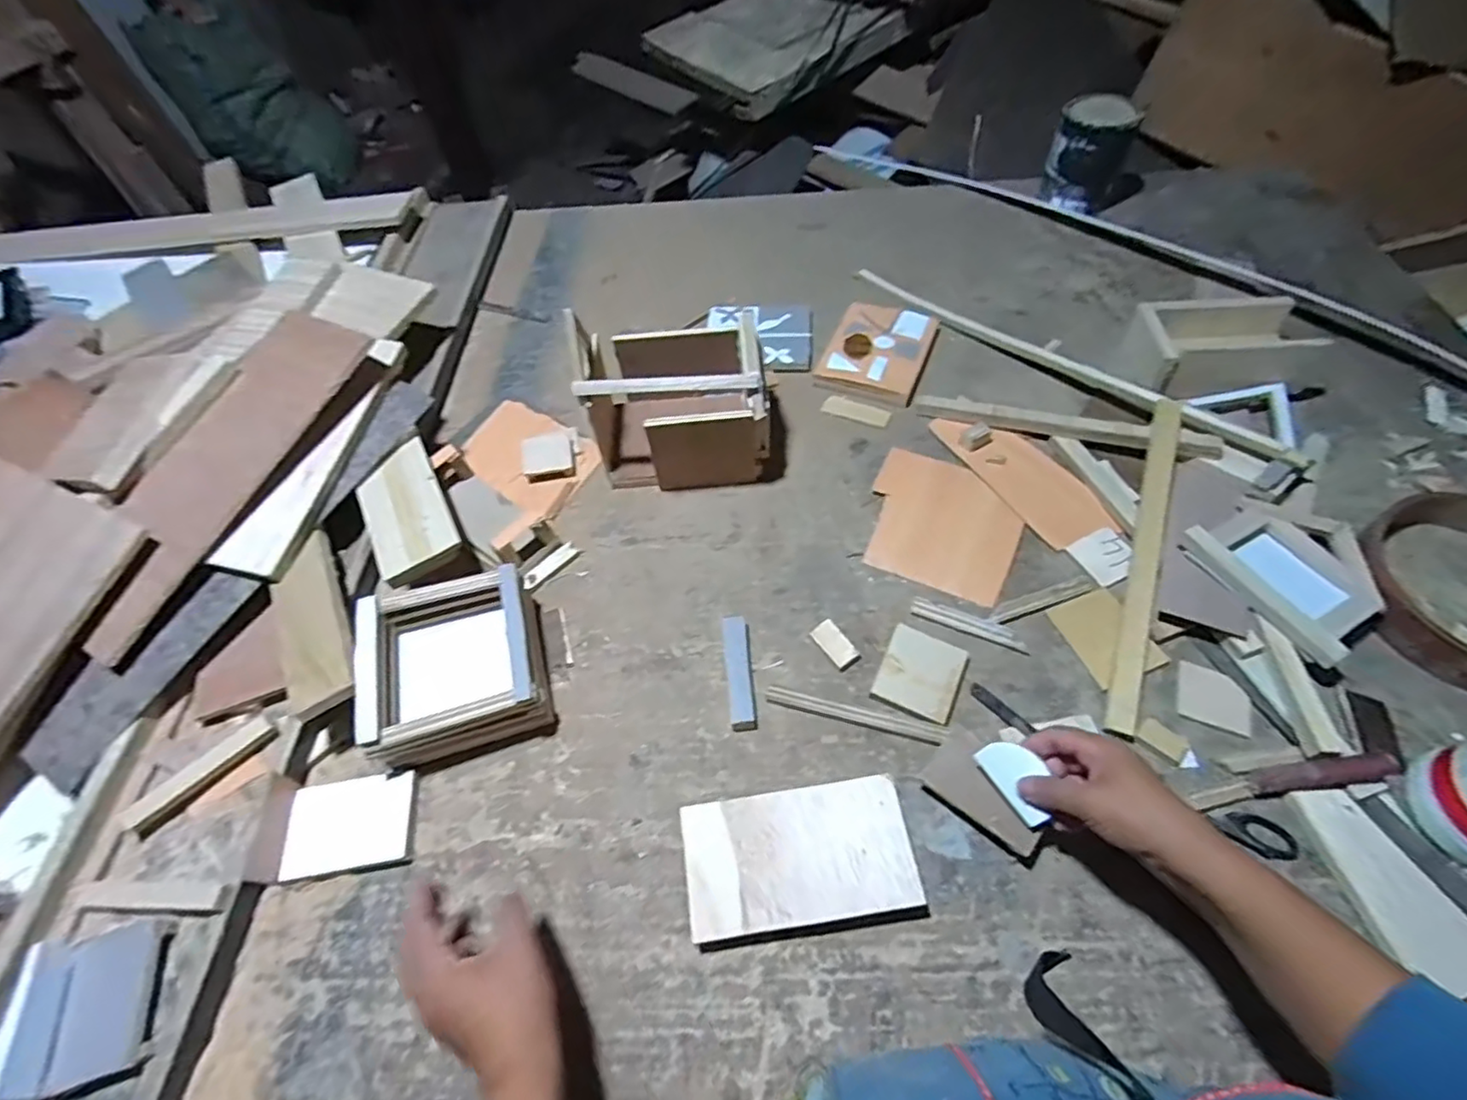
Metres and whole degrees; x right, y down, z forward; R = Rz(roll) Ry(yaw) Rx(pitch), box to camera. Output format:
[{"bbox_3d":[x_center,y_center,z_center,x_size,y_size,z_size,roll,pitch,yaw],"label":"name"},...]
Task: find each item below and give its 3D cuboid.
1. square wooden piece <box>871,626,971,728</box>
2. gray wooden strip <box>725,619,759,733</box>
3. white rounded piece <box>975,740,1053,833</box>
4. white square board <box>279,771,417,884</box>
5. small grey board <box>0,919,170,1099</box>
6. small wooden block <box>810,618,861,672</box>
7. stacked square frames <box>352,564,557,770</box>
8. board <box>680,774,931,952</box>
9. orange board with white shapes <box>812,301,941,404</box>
[{"bbox_3d":[0.173,0.114,0.588,0.070,0.006,0.077,22,60,18],"label":"square wooden piece"},{"bbox_3d":[0.006,0.112,0.599,0.024,0.017,0.111,-5,56,0],"label":"gray wooden strip"},{"bbox_3d":[0.220,0.176,0.488,0.041,0.006,0.065,-46,68,16],"label":"white rounded piece"},{"bbox_3d":[-0.318,0.230,0.535,0.096,0.018,0.072,-9,56,-2],"label":"white square board"},{"bbox_3d":[-0.447,0.314,0.438,0.079,0.019,0.091,-15,56,-6],"label":"small grey board"},{"bbox_3d":[0.098,0.091,0.614,0.025,0.010,0.049,-32,59,-17],"label":"small wooden block"},{"bbox_3d":[-0.252,0.101,0.584,0.142,0.082,0.145,-17,56,-8],"label":"stacked square frames"},{"bbox_3d":[0.051,0.244,0.504,0.171,0.029,0.099,-9,56,-2],"label":"board"},{"bbox_3d":[0.189,-0.263,0.837,0.125,0.027,0.160,20,59,16],"label":"orange board with white shapes"}]

